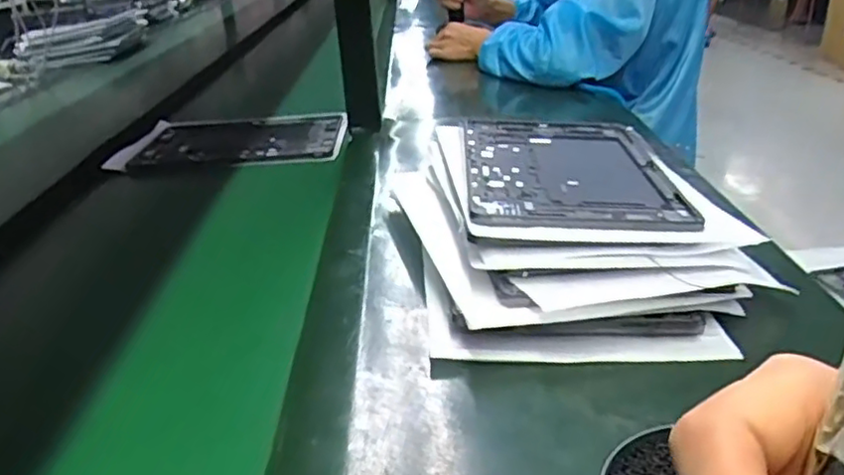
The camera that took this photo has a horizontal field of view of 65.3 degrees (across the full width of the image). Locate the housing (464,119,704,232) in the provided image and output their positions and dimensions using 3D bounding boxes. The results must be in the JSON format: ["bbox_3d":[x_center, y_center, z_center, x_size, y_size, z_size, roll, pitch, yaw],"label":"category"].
[{"bbox_3d":[0.125,-0.065,0.585,0.169,0.008,0.255,2,26,3],"label":"housing"}]

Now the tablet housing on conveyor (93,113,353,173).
[{"bbox_3d":[-0.244,-0.132,0.877,0.289,0.015,0.176,-3,29,2],"label":"tablet housing on conveyor"}]

